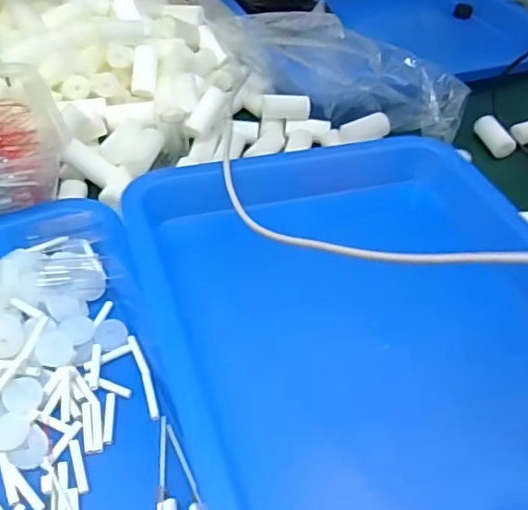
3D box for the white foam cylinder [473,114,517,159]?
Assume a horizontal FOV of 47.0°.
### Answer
[{"bbox_3d":[0.208,-0.107,0.547,0.018,0.017,0.043,-13,50,-17],"label":"white foam cylinder"}]

